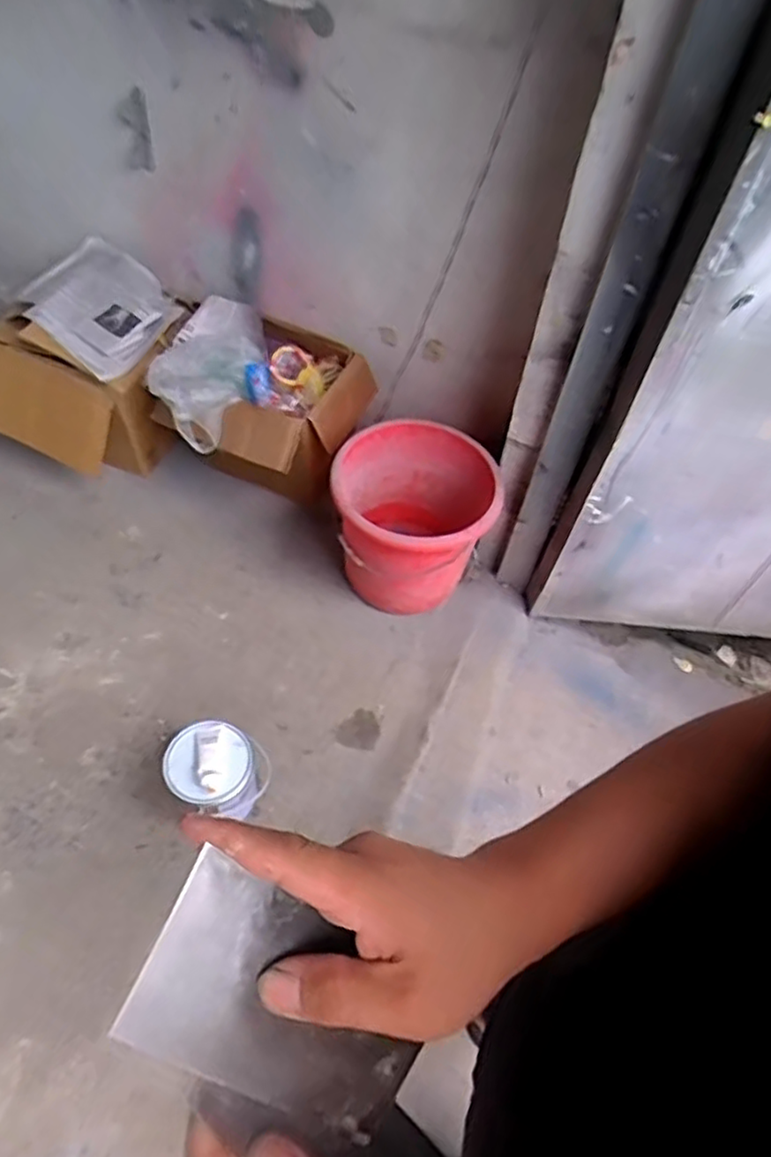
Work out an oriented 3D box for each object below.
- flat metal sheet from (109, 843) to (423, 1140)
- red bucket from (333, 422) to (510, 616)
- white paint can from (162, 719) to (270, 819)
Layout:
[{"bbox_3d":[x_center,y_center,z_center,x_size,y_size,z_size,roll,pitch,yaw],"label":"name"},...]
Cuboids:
[{"bbox_3d":[-0.038,0.174,0.272,0.132,0.004,0.071,39,79,-18],"label":"flat metal sheet"},{"bbox_3d":[0.077,-0.134,1.580,0.363,0.316,0.339,3,51,-4],"label":"red bucket"},{"bbox_3d":[-0.318,0.366,1.245,0.159,0.169,0.153,3,51,-4],"label":"white paint can"}]

